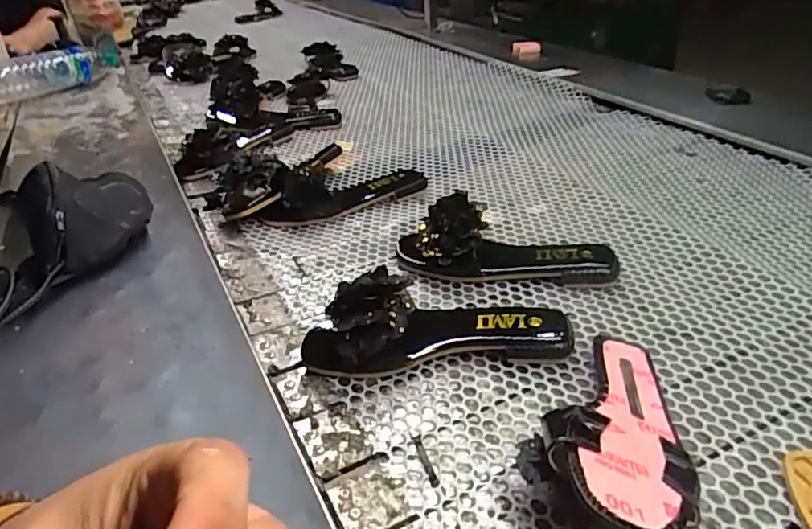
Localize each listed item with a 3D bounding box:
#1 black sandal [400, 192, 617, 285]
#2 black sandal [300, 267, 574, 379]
[{"bbox_3d":[0.111,-0.025,0.654,0.253,0.075,0.077,3,33,9],"label":"black sandal"},{"bbox_3d":[0.027,0.049,0.537,0.251,0.078,0.080,-5,32,-3],"label":"black sandal"}]

